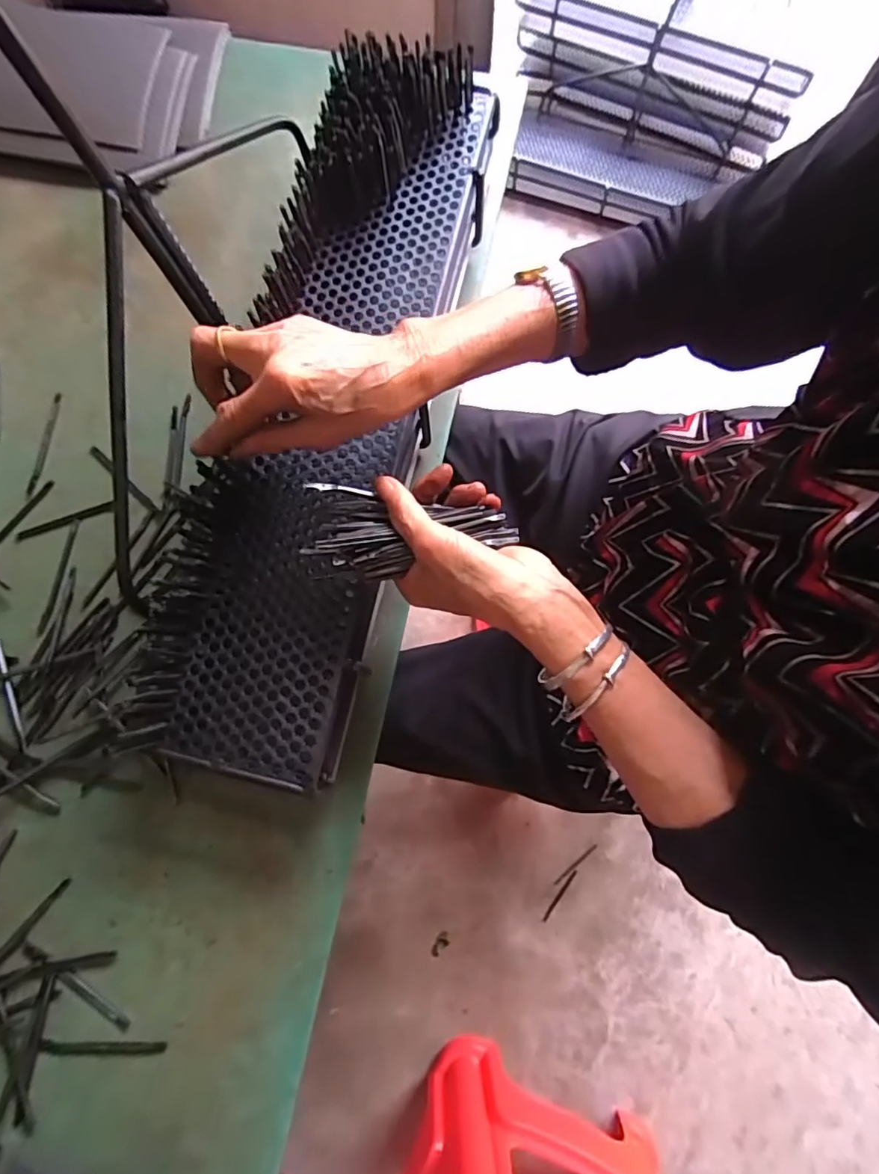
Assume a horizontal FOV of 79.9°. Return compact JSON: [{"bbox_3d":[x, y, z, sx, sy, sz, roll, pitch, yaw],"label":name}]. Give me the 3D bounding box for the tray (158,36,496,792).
[{"bbox_3d":[-0.078,-0.156,0.404,0.135,0.048,0.592,12,83,1],"label":"tray"}]

